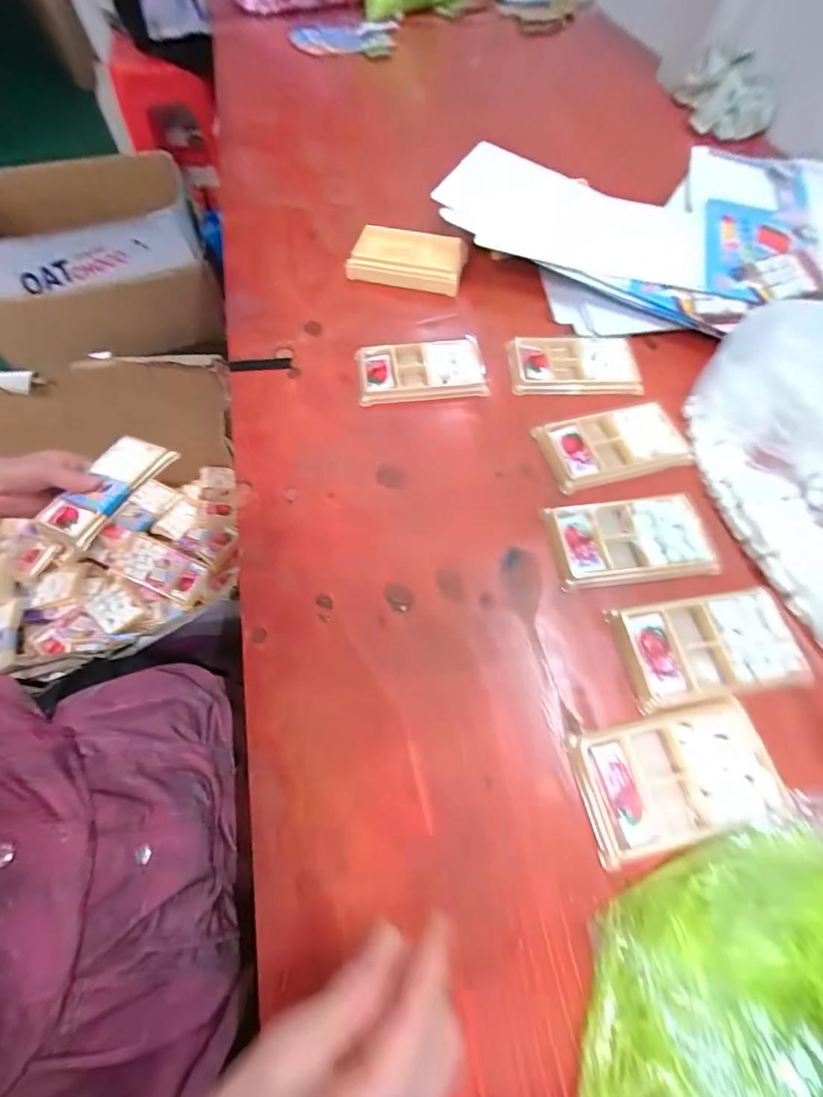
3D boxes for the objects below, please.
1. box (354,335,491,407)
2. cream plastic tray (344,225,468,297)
[{"bbox_3d":[0.010,-0.194,0.462,0.134,0.018,0.077,-7,63,-3],"label":"box"},{"bbox_3d":[-0.003,-0.369,0.540,0.137,0.030,0.091,11,64,7],"label":"cream plastic tray"}]

